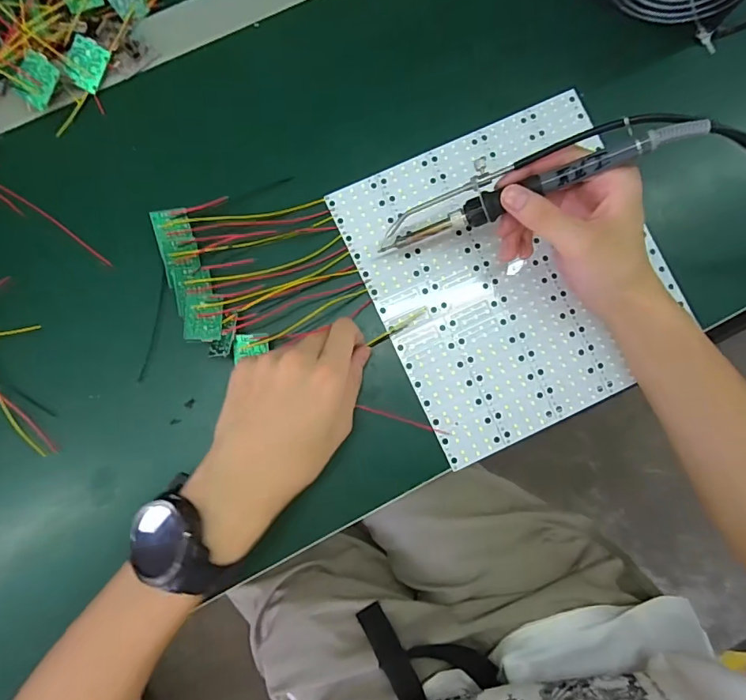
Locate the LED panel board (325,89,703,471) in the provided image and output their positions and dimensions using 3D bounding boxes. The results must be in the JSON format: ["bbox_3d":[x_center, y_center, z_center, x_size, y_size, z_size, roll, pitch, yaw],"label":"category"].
[{"bbox_3d":[0.114,-0.063,0.376,0.226,0.006,0.235,-25,86,-5],"label":"LED panel board"}]

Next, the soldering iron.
[{"bbox_3d":[0.098,-0.114,0.316,0.210,0.015,0.037,-15,85,22],"label":"soldering iron"}]

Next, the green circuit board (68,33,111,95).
[{"bbox_3d":[-0.225,-0.224,0.369,0.026,0.004,0.035,21,94,-20],"label":"green circuit board"}]

